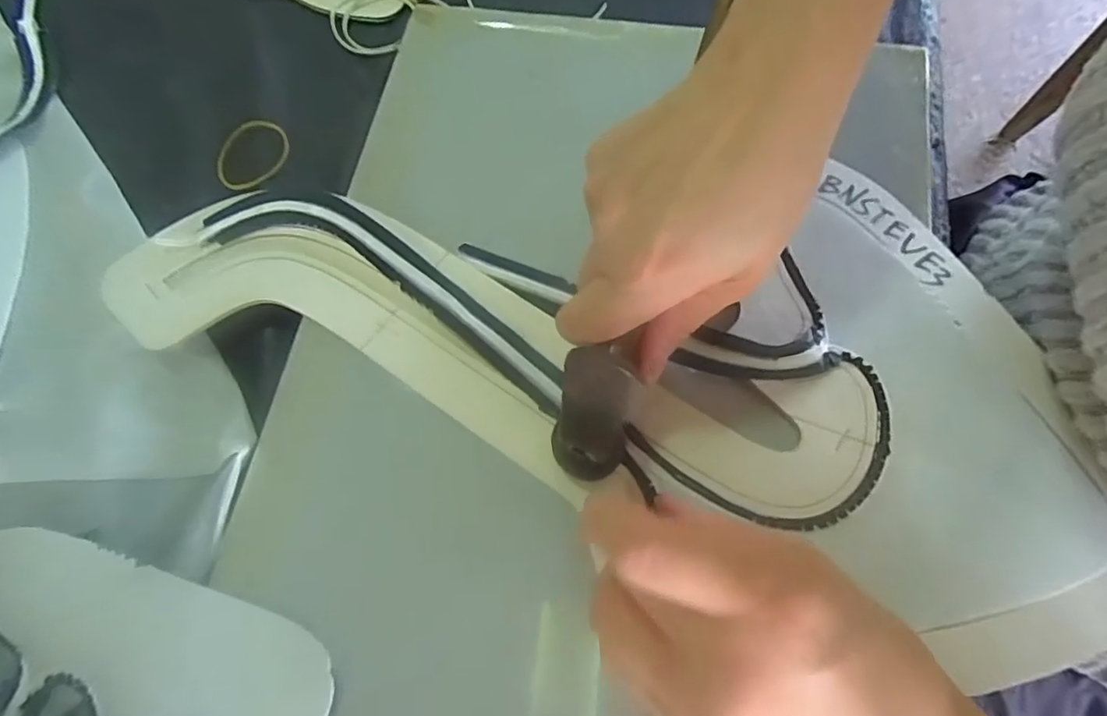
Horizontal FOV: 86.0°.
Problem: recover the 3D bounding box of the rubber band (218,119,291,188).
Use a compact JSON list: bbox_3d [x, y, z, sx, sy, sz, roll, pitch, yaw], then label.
[{"bbox_3d":[-0.170,-0.114,0.336,0.037,0.007,0.045,43,84,13],"label":"rubber band"}]

